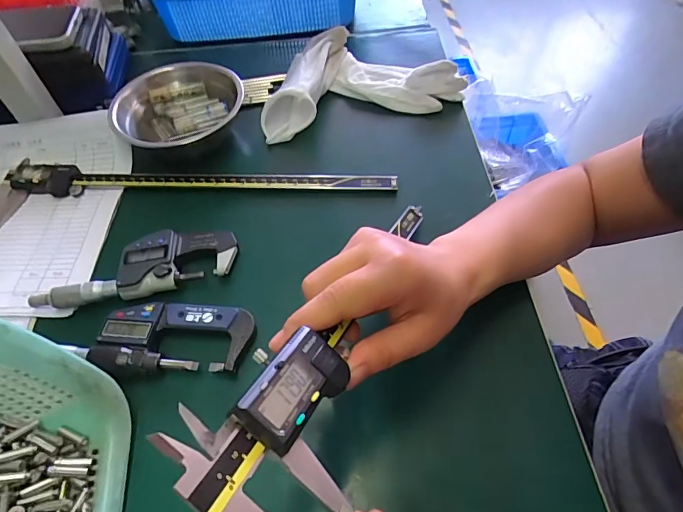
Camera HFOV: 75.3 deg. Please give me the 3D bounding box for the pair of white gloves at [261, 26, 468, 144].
[{"bbox_3d":[0.012,-0.206,0.504,0.217,0.042,0.142,-12,54,-5],"label":"pair of white gloves"}]

